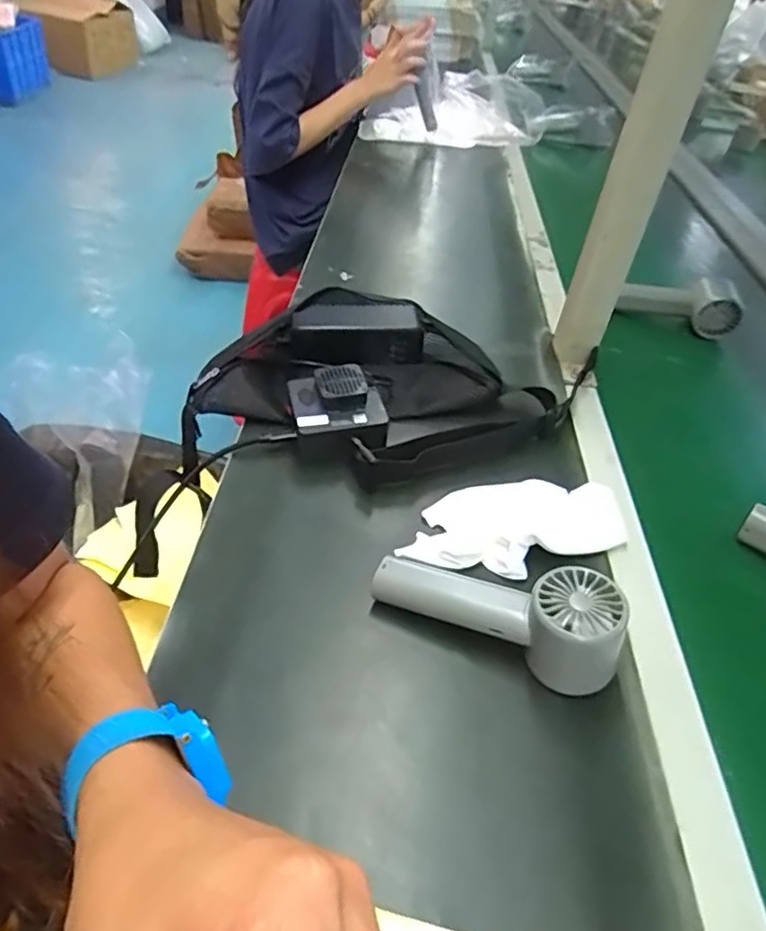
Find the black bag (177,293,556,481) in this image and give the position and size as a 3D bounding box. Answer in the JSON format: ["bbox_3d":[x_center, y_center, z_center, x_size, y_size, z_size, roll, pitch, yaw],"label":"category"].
[{"bbox_3d":[-0.008,-0.074,0.573,0.321,0.079,0.203,14,42,6],"label":"black bag"}]

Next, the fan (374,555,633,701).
[{"bbox_3d":[0.068,0.087,0.385,0.154,0.053,0.052,15,43,9],"label":"fan"}]

